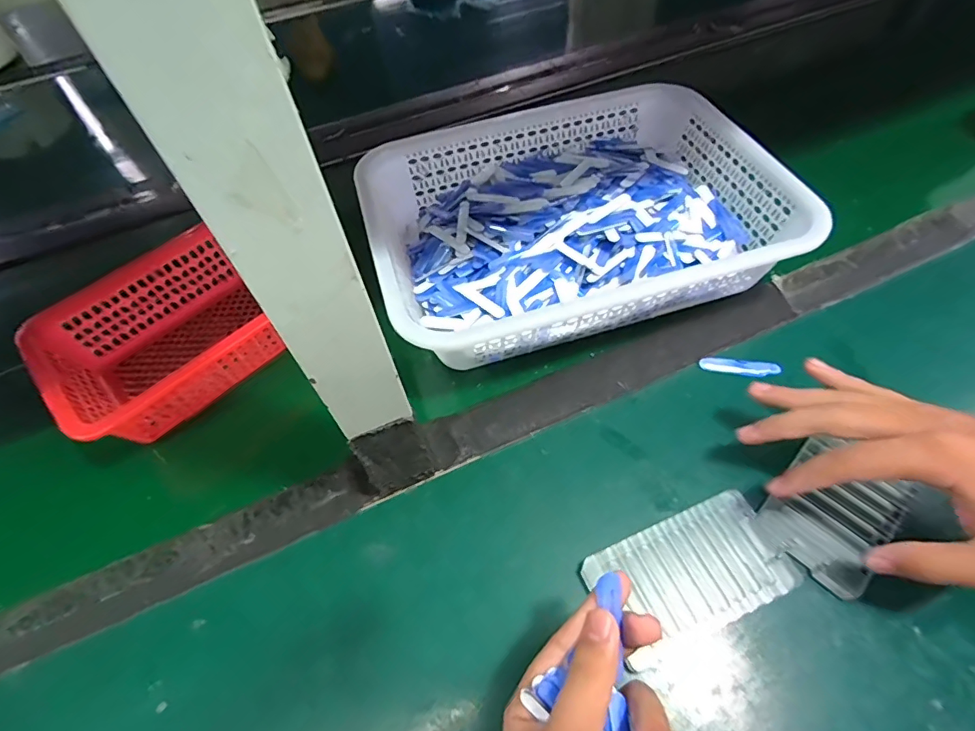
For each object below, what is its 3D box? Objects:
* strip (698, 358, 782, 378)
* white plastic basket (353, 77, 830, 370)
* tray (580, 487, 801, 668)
[{"bbox_3d":[0.208,0.003,0.405,0.062,0.004,0.016,5,56,8],"label":"strip"},{"bbox_3d":[0.075,-0.132,0.460,0.364,0.080,0.273,-21,57,-10],"label":"white plastic basket"},{"bbox_3d":[0.132,0.134,0.318,0.122,0.014,0.067,-22,57,-10],"label":"tray"}]

